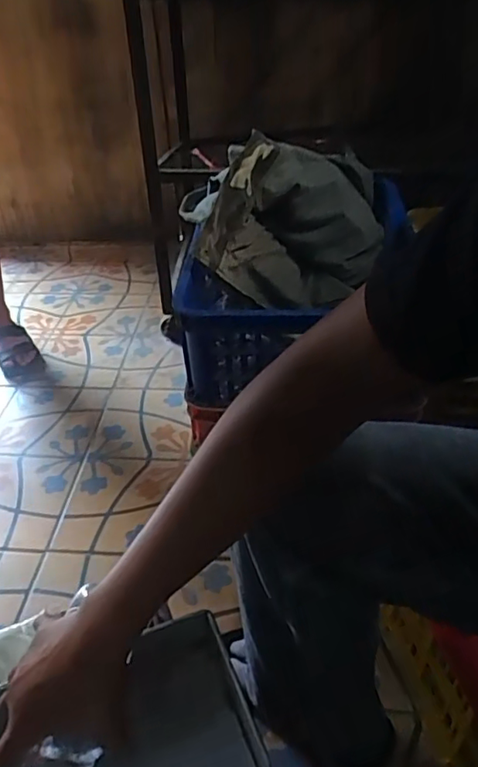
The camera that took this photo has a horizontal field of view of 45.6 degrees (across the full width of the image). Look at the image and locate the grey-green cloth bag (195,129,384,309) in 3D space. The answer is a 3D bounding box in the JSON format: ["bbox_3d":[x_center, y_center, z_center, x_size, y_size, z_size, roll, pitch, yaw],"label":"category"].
[{"bbox_3d":[0.096,-0.282,1.040,0.371,0.293,0.073,-4,17,-23],"label":"grey-green cloth bag"}]

